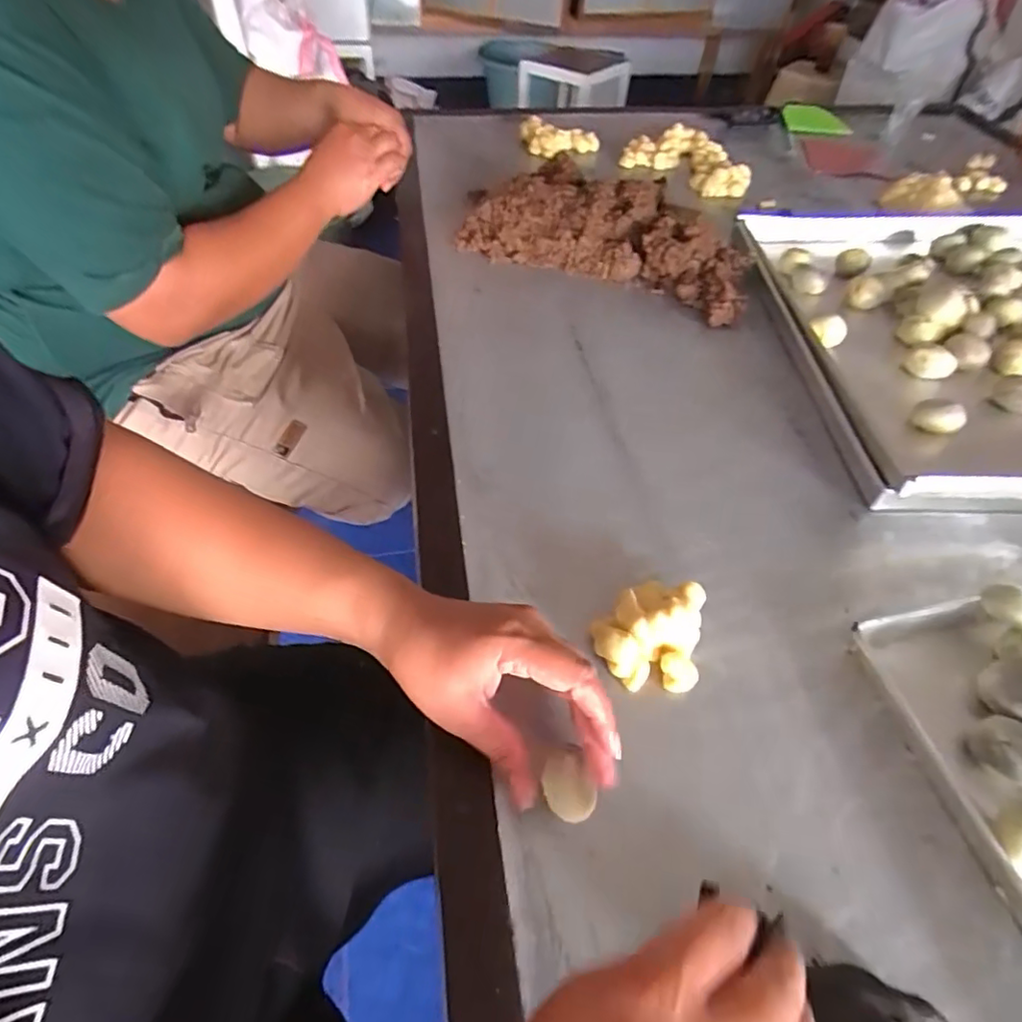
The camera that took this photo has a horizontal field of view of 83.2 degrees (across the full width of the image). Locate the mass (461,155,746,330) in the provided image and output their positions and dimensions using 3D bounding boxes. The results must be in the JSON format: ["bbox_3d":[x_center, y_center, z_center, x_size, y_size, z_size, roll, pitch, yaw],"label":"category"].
[{"bbox_3d":[0.125,-0.357,0.739,0.378,0.078,0.161,23,53,17],"label":"mass"}]

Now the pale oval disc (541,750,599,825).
[{"bbox_3d":[0.032,0.156,0.326,0.026,0.010,0.037,-21,80,2],"label":"pale oval disc"}]

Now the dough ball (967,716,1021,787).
[{"bbox_3d":[0.308,0.150,0.357,0.036,0.029,0.039,1,50,-1],"label":"dough ball"}]

